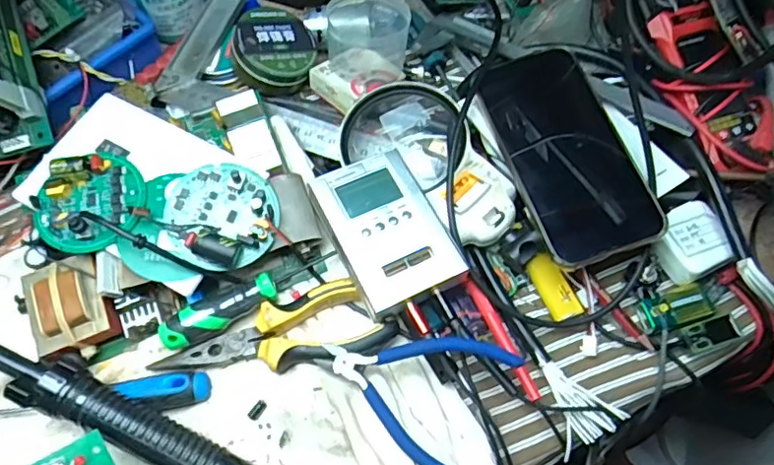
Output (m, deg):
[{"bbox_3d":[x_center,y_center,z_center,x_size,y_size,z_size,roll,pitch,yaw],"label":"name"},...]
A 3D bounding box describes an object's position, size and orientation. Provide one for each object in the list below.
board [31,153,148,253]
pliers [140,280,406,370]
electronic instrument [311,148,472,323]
[{"bbox_3d":[-0.195,-0.020,0.378,0.068,0.023,0.063,0,65,0],"label":"board"},{"bbox_3d":[-0.072,0.067,0.369,0.152,0.014,0.049,-15,66,-7],"label":"pliers"},{"bbox_3d":[-0.001,-0.002,0.381,0.070,0.016,0.099,-25,68,-11],"label":"electronic instrument"}]

